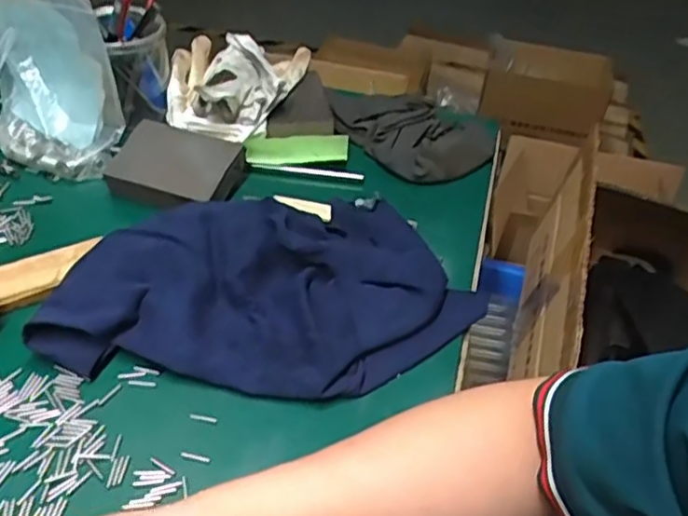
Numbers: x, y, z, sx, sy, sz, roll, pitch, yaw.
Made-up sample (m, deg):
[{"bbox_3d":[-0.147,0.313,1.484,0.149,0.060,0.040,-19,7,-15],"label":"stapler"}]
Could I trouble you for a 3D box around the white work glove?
[{"bbox_3d":[-0.106,-0.171,0.631,0.131,0.058,0.131,5,42,-3],"label":"white work glove"}]

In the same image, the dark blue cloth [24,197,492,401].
[{"bbox_3d":[-0.048,0.015,0.470,0.294,0.040,0.190,5,43,-3],"label":"dark blue cloth"}]

